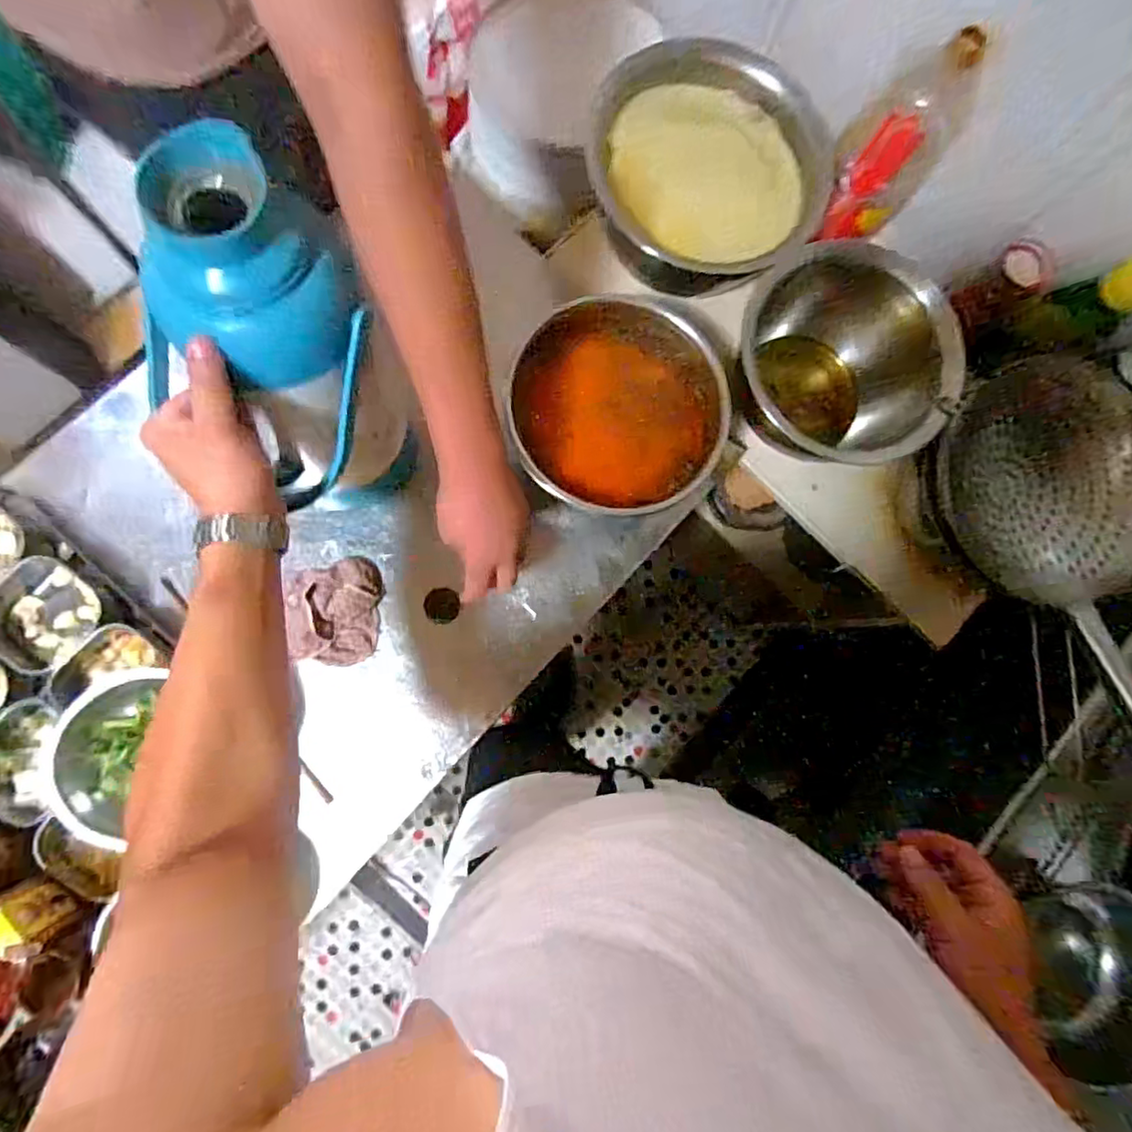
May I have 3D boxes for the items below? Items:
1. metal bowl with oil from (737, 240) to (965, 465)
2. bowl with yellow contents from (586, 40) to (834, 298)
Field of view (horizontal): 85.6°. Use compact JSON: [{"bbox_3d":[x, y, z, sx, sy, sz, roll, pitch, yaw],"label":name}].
[{"bbox_3d":[0.323,-0.249,0.787,0.246,0.190,0.237,1,82,-6],"label":"metal bowl with oil"},{"bbox_3d":[0.174,-0.493,0.784,0.296,0.115,0.272,1,82,-6],"label":"bowl with yellow contents"}]

